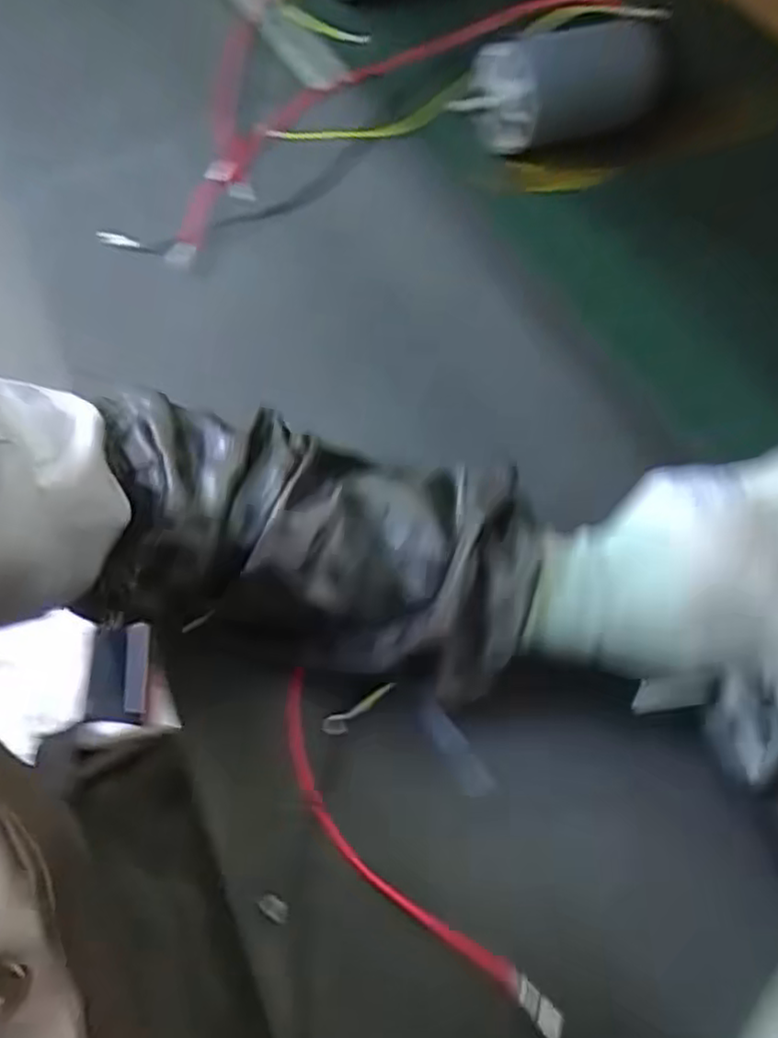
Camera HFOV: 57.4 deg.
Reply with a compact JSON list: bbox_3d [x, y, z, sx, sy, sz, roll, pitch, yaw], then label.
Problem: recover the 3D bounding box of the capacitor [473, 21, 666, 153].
[{"bbox_3d":[0.152,-0.380,0.602,0.145,0.089,0.097,-25,61,-16],"label":"capacitor"}]

